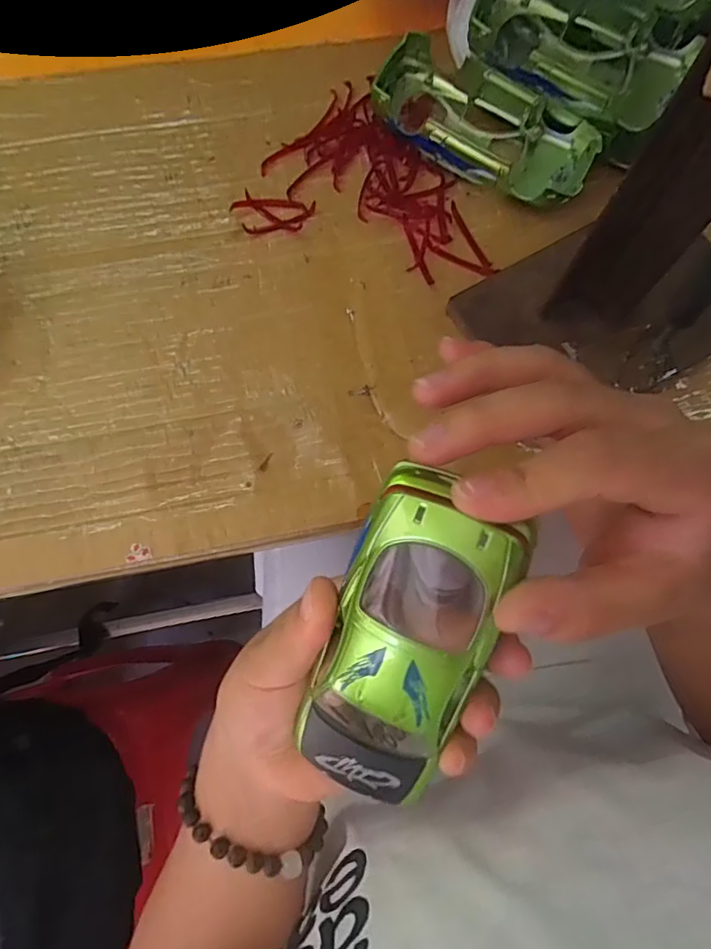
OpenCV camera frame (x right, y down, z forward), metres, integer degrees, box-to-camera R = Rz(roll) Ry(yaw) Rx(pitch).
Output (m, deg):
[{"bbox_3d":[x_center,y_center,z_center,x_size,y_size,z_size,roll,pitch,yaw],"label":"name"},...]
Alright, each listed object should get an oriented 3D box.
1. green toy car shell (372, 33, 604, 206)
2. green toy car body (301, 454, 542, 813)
[{"bbox_3d":[0.074,-0.201,0.316,0.129,0.033,0.061,28,76,5],"label":"green toy car shell"},{"bbox_3d":[0.015,0.057,0.178,0.047,0.038,0.117,17,111,3],"label":"green toy car body"}]

